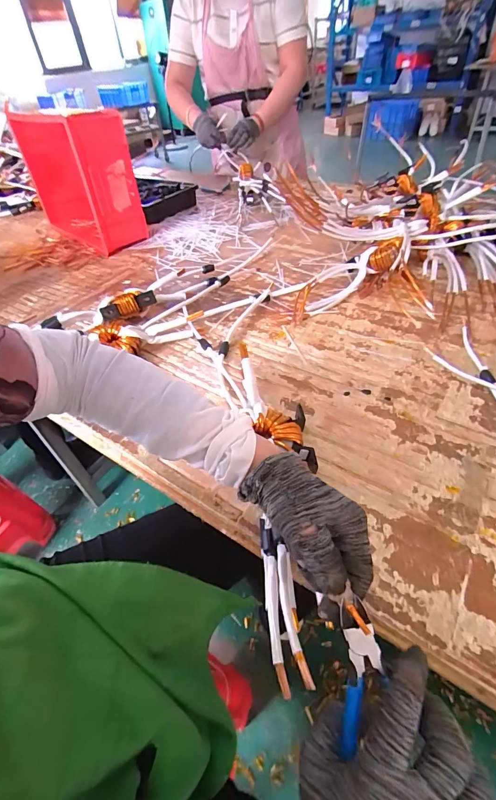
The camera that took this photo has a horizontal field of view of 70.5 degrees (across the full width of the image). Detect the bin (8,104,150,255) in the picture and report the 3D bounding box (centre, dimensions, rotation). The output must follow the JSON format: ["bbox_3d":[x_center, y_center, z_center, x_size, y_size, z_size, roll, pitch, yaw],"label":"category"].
[{"bbox_3d":[-0.473,-0.630,0.996,0.162,0.289,0.430,-34,52,-24],"label":"bin"}]

